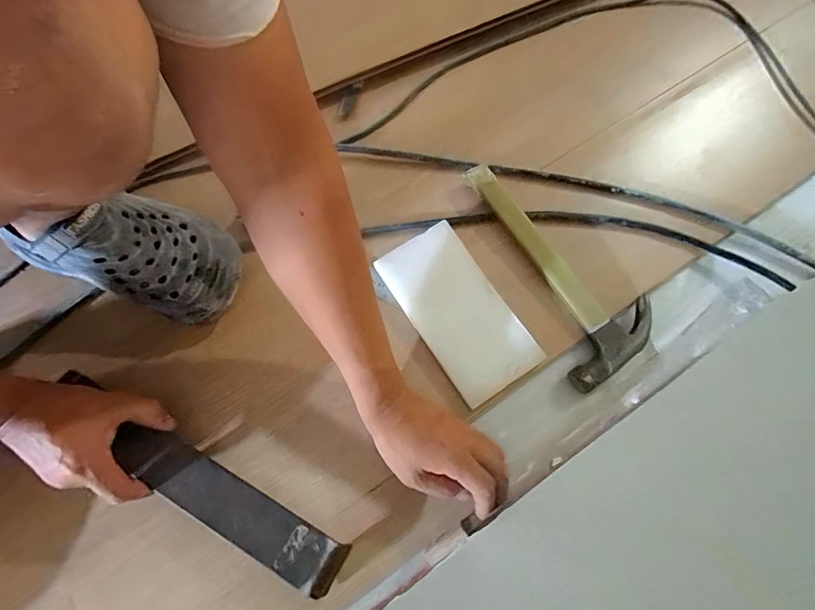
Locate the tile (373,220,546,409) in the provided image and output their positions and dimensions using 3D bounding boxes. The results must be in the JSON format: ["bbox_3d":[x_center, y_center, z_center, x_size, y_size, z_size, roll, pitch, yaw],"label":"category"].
[{"bbox_3d":[0.056,0.006,0.485,0.100,0.007,0.200,-34,77,-1],"label":"tile"}]

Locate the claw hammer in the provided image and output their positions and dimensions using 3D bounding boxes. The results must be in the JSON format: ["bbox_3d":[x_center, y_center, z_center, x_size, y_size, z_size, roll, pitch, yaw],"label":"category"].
[{"bbox_3d":[0.183,-0.055,0.499,0.112,0.031,0.289,-23,73,-5],"label":"claw hammer"}]

